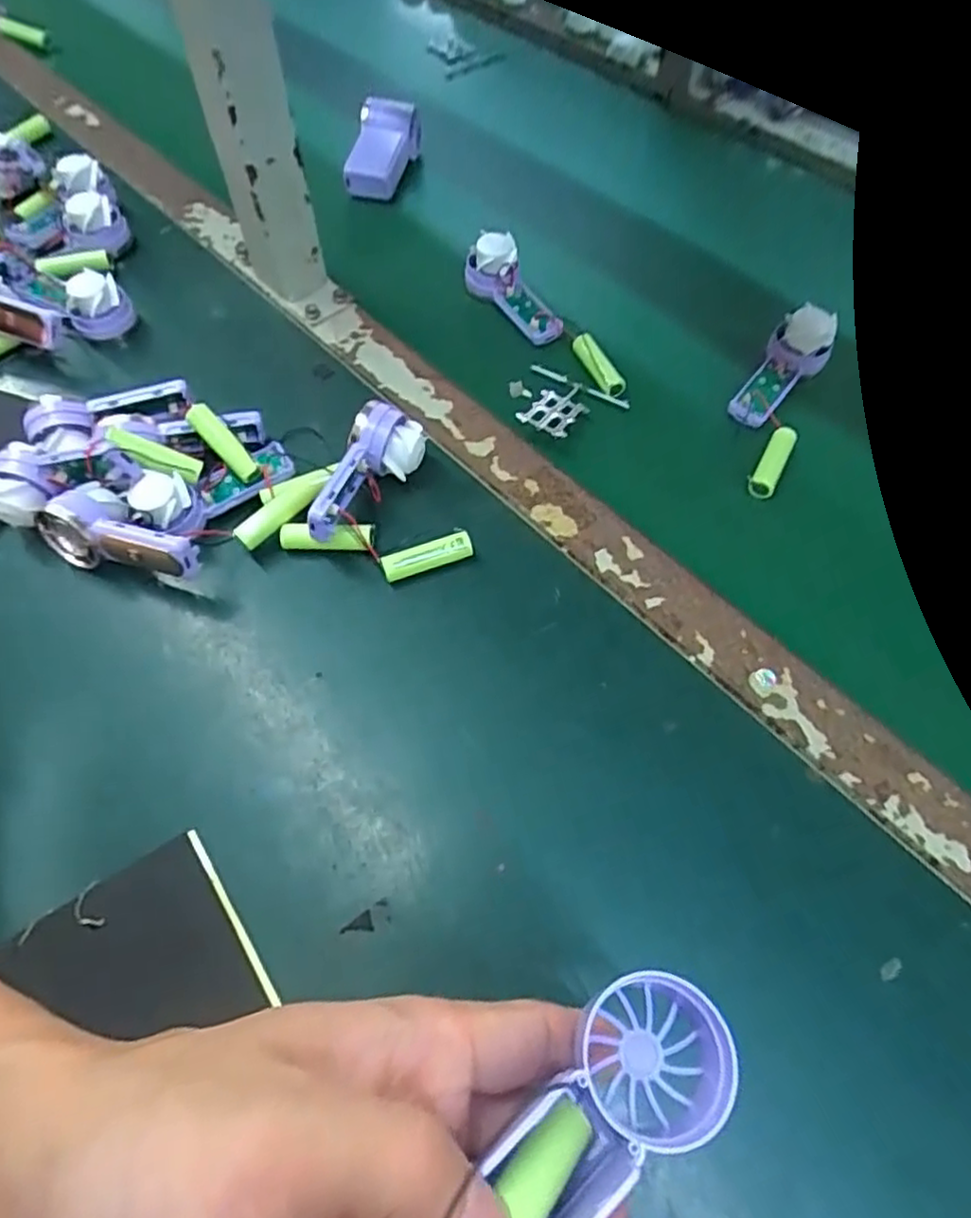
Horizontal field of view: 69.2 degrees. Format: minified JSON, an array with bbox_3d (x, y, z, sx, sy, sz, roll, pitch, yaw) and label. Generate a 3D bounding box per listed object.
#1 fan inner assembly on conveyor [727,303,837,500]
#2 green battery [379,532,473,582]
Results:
[{"bbox_3d":[0.177,-0.131,0.427,0.043,0.031,0.125,24,64,13],"label":"fan inner assembly on conveyor"},{"bbox_3d":[-0.032,-0.028,0.392,0.051,0.015,0.011,-17,62,-9],"label":"green battery"}]

